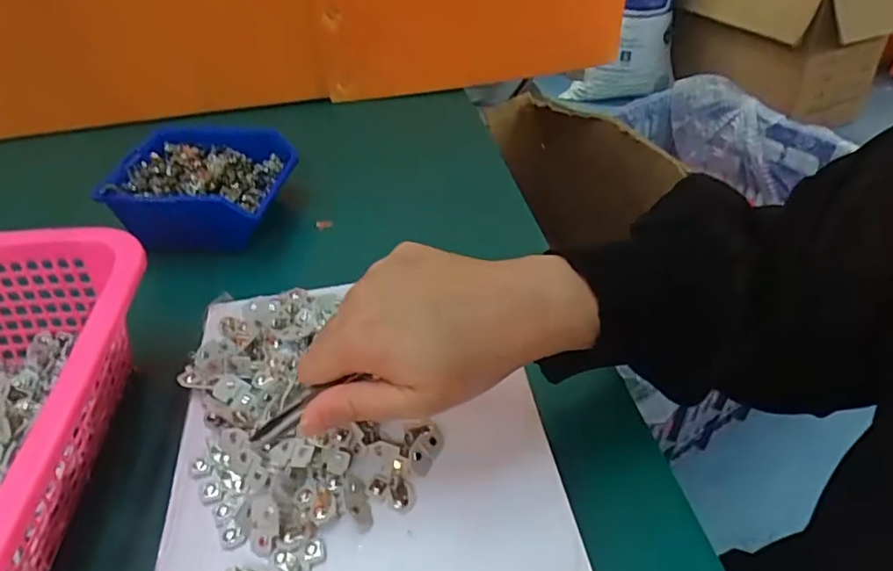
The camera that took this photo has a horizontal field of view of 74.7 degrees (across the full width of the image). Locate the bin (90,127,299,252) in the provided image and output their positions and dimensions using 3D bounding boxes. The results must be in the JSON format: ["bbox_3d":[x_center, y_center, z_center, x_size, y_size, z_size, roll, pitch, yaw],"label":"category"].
[{"bbox_3d":[-0.210,-0.087,0.522,0.135,0.061,0.122,3,41,8],"label":"bin"}]

